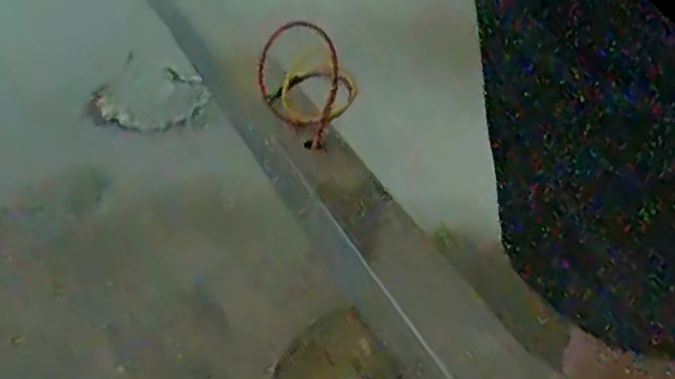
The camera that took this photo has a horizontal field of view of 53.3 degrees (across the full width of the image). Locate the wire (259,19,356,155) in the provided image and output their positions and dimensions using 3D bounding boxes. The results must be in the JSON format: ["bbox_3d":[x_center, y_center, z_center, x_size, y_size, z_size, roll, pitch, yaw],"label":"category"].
[{"bbox_3d":[-0.021,-0.075,0.473,0.068,0.087,0.034,-1,40,-4],"label":"wire"}]

